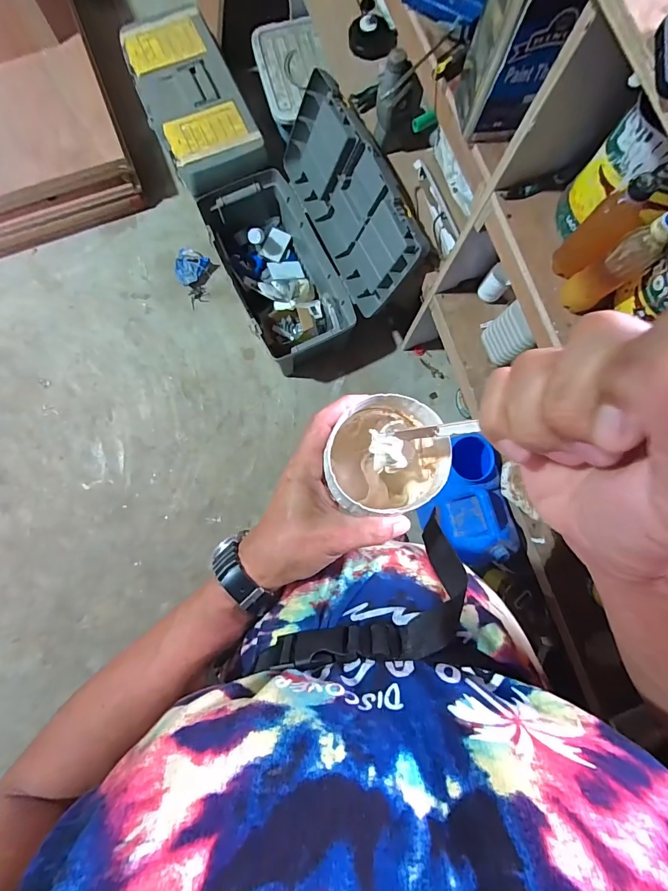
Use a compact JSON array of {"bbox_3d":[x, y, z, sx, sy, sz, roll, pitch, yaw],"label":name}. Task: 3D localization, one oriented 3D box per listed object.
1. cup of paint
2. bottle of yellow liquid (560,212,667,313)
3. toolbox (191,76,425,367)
[{"bbox_3d":[0.037,0.009,0.320,0.085,0.074,0.085,1,84,-5],"label":"cup of paint"},{"bbox_3d":[0.415,-0.263,0.585,0.057,0.187,0.062,-34,88,-5],"label":"bottle of yellow liquid"},{"bbox_3d":[-0.098,-0.622,1.223,0.478,0.443,0.611,-30,88,-5],"label":"toolbox"}]

